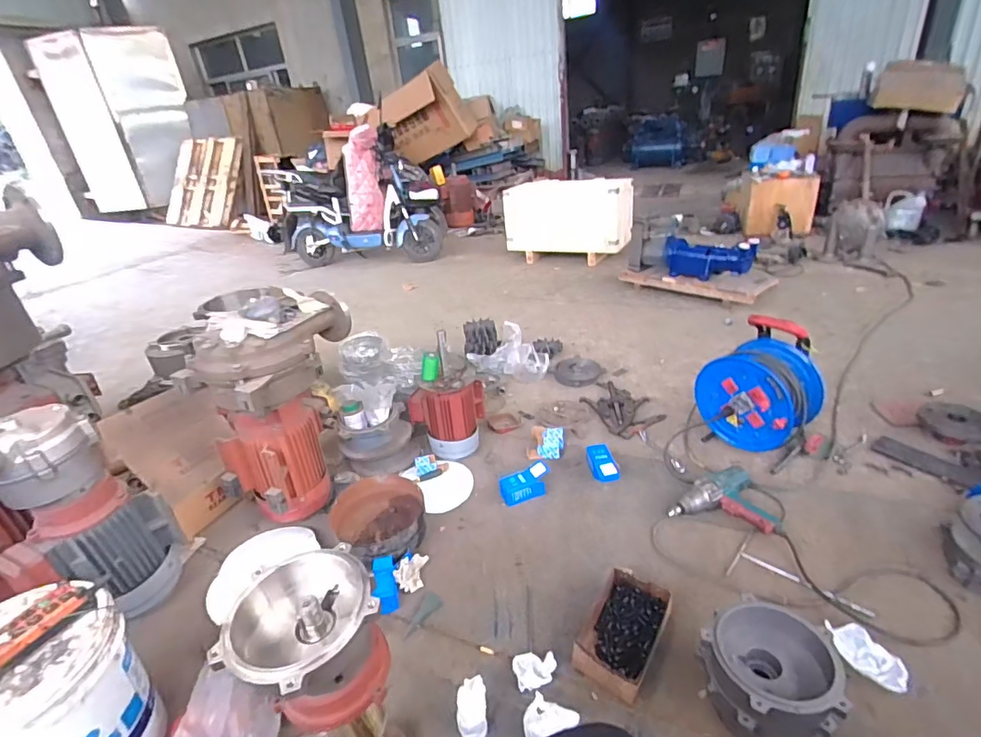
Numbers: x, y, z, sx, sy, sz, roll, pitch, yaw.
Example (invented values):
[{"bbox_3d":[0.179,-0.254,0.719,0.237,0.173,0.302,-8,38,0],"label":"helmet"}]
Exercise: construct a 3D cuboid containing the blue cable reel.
[{"bbox_3d":[0.831,0.046,1.521,0.217,0.355,0.295,-21,31,-26],"label":"blue cable reel"}]

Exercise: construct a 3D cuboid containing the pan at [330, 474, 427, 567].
[{"bbox_3d":[-0.293,0.419,1.344,0.244,0.117,0.258,-5,28,3],"label":"pan"}]

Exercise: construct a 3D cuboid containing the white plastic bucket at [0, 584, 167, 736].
[{"bbox_3d":[-0.782,0.576,0.858,0.275,0.259,0.256,-5,28,3],"label":"white plastic bucket"}]

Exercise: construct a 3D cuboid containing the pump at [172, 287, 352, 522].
[{"bbox_3d":[-0.599,0.097,1.425,0.282,0.556,0.381,10,32,27],"label":"pump"}]

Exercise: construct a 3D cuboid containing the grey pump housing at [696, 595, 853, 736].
[{"bbox_3d":[0.492,0.556,0.879,0.209,0.185,0.199,-5,28,3],"label":"grey pump housing"}]

